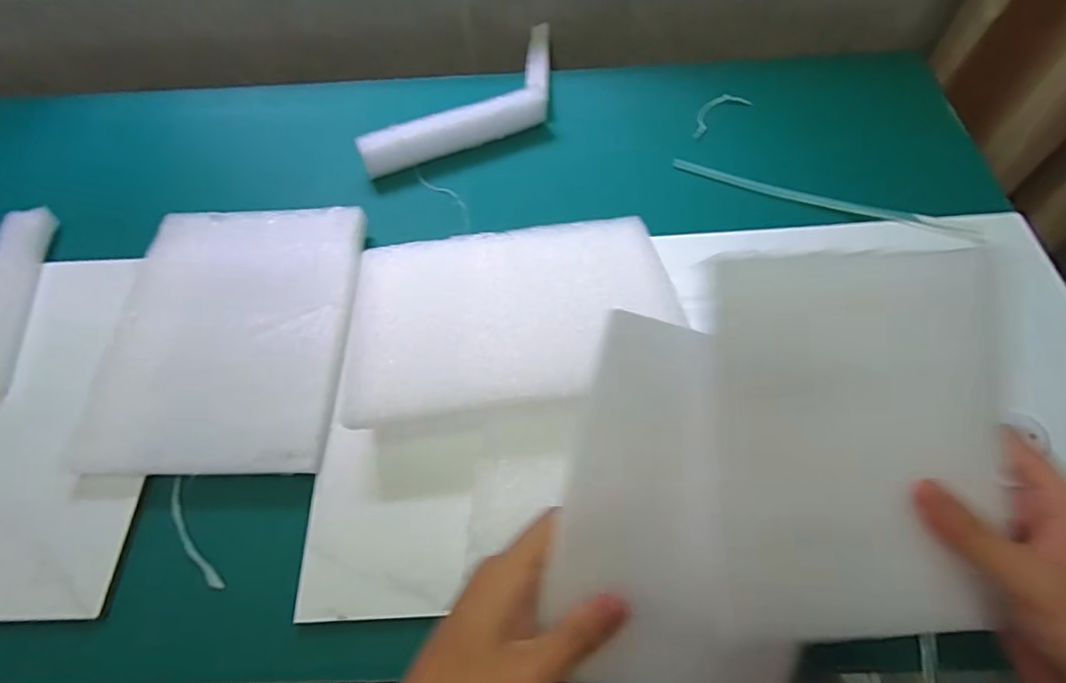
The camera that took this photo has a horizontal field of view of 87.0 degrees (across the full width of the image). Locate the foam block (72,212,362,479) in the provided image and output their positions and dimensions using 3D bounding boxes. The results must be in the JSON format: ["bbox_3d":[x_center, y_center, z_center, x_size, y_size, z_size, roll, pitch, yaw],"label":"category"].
[{"bbox_3d":[-0.240,-0.010,0.460,0.185,0.026,0.239,-1,60,3],"label":"foam block"}]

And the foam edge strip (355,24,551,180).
[{"bbox_3d":[-0.037,-0.266,0.596,0.110,0.042,0.310,29,66,19],"label":"foam edge strip"}]

